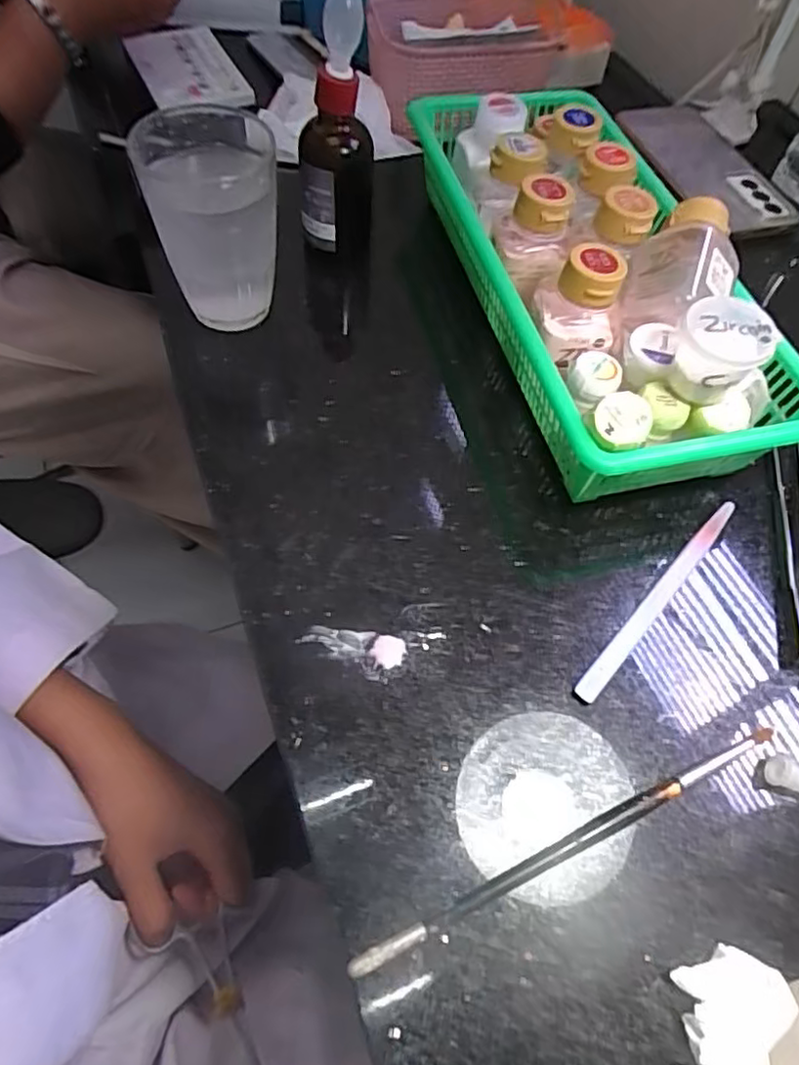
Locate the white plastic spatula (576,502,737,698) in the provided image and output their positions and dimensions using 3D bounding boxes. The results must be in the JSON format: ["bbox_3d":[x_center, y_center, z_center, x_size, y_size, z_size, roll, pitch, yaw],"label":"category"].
[{"bbox_3d":[0.123,0.028,0.295,0.010,0.004,0.136,39,65,18],"label":"white plastic spatula"}]

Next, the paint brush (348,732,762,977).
[{"bbox_3d":[0.070,0.115,0.237,0.187,0.008,0.007,-21,63,-15],"label":"paint brush"}]

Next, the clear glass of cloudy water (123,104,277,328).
[{"bbox_3d":[-0.094,-0.157,0.333,0.063,0.095,0.067,-5,60,-7],"label":"clear glass of cloudy water"}]

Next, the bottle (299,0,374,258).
[{"bbox_3d":[-0.036,-0.219,0.364,0.041,0.149,0.035,3,59,-2],"label":"bottle"}]

